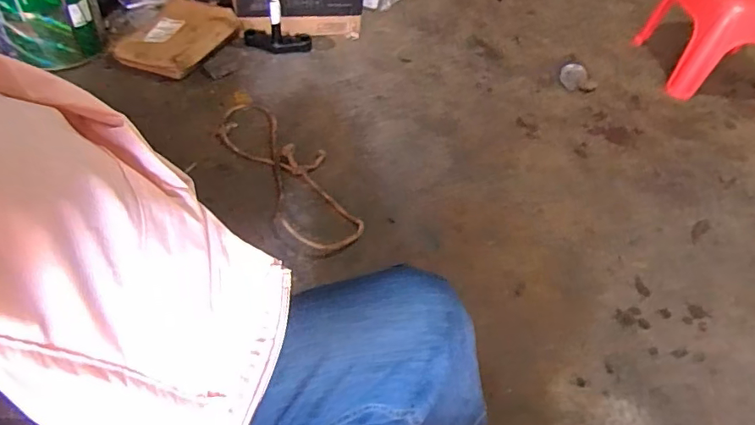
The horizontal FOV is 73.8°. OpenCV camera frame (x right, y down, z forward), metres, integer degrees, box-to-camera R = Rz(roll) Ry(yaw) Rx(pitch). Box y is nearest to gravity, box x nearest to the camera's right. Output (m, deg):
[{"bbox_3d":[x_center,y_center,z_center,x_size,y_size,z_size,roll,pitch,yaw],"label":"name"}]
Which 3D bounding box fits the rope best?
[{"bbox_3d":[-0.218,-0.118,1.218,0.215,0.051,0.546,-23,55,-26],"label":"rope"}]

